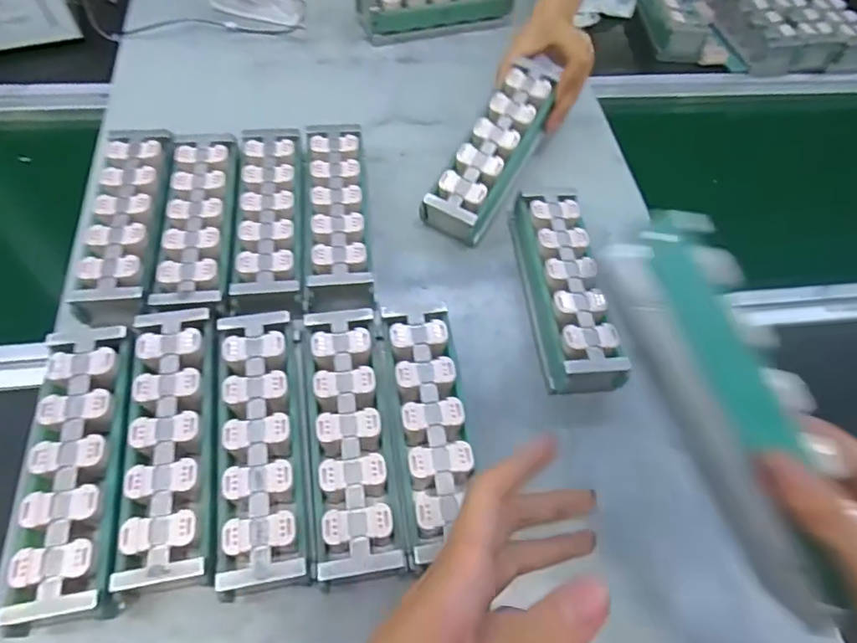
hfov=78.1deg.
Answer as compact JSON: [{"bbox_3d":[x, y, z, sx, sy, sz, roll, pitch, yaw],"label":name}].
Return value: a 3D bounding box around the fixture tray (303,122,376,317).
[{"bbox_3d":[-0.082,-0.093,0.485,0.057,0.045,0.214,-3,60,-6],"label":"fixture tray"}]

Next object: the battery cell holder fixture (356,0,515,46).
[{"bbox_3d":[0.010,-0.401,0.675,0.193,0.046,0.061,-13,61,-11],"label":"battery cell holder fixture"}]

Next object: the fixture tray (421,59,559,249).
[{"bbox_3d":[0.066,-0.167,0.517,0.056,0.050,0.194,28,77,12],"label":"fixture tray"}]

